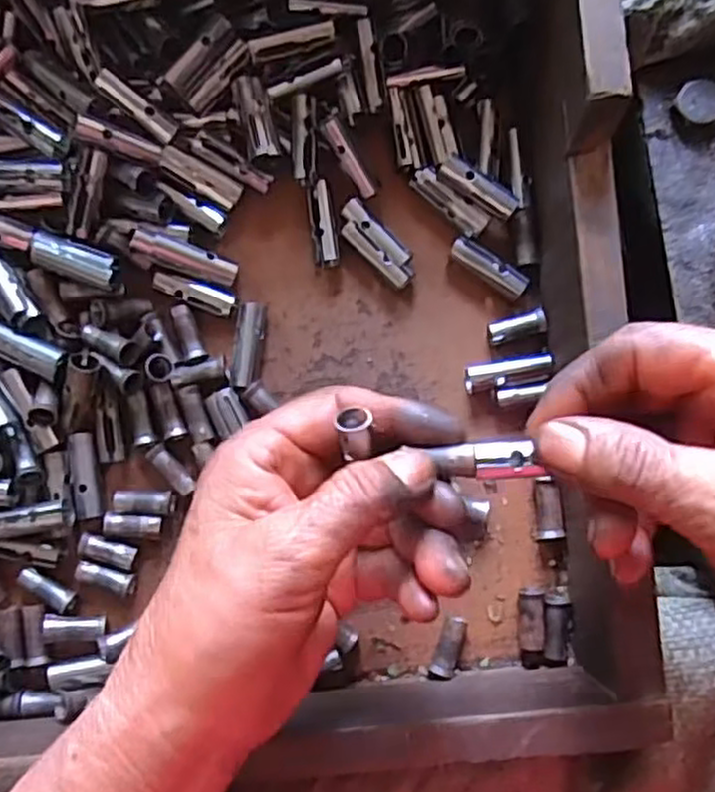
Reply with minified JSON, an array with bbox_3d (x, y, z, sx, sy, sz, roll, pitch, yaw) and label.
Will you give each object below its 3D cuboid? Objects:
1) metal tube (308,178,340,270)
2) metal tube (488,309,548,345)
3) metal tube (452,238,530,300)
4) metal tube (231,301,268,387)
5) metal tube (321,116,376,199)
[{"bbox_3d":[-0.015,-0.077,0.326,0.011,0.011,0.037,-5,84,4],"label":"metal tube"},{"bbox_3d":[0.070,-0.030,0.324,0.025,0.009,0.011,-16,84,3],"label":"metal tube"},{"bbox_3d":[0.058,-0.056,0.326,0.037,0.009,0.011,36,88,6],"label":"metal tube"},{"bbox_3d":[-0.048,-0.022,0.322,0.013,0.008,0.037,7,85,5],"label":"metal tube"},{"bbox_3d":[-0.004,-0.104,0.321,0.009,0.005,0.037,-32,114,1],"label":"metal tube"}]

